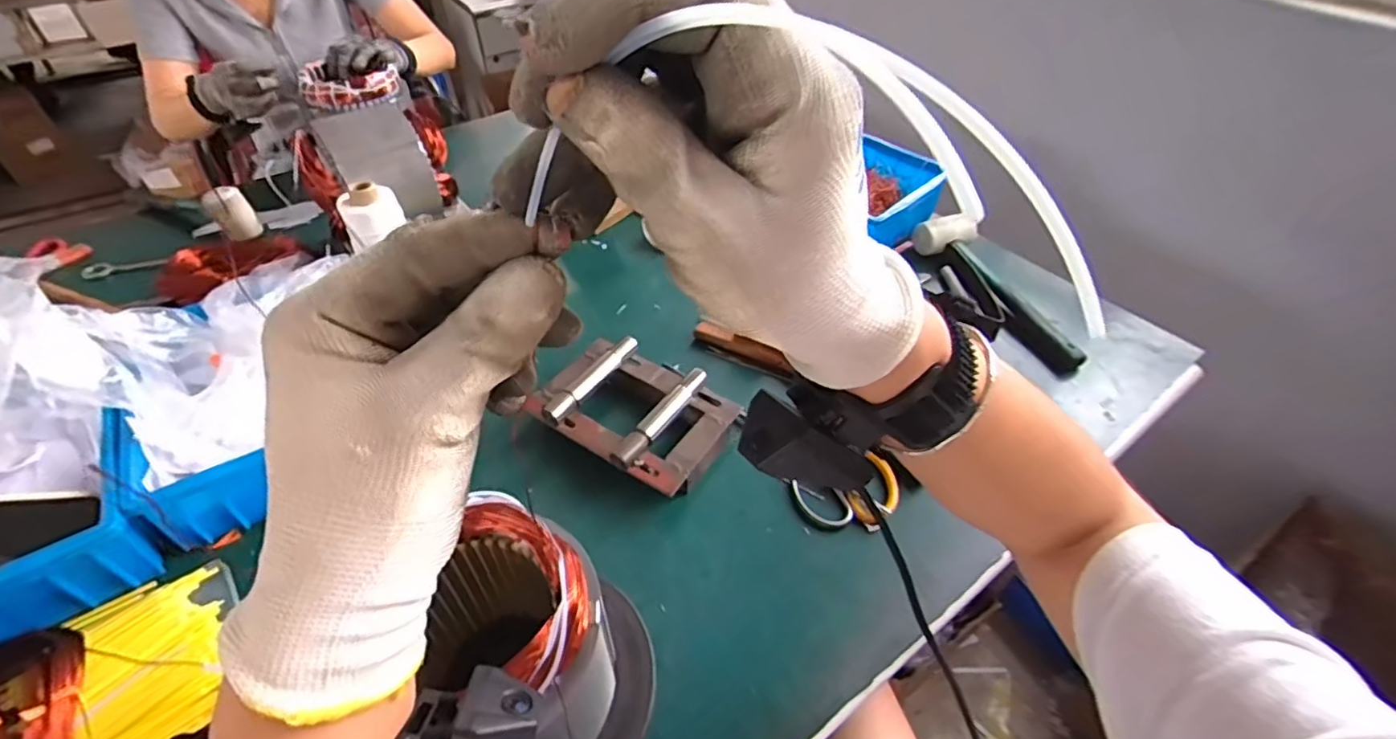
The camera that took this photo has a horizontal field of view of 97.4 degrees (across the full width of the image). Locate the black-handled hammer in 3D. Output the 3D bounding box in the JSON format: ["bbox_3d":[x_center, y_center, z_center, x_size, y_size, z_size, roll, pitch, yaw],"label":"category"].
[{"bbox_3d":[0.390,-0.110,0.796,0.070,0.058,0.281,-15,48,-14],"label":"black-handled hammer"}]

